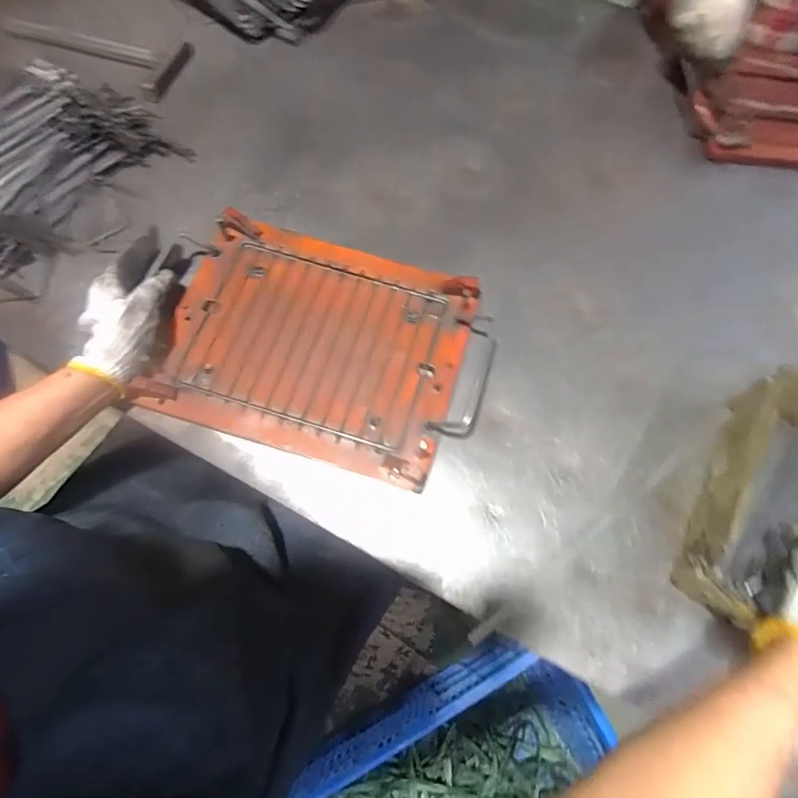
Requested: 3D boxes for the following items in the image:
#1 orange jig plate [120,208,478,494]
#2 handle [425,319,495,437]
[{"bbox_3d":[-0.088,-0.059,0.524,0.303,0.027,0.240,17,68,5],"label":"orange jig plate"},{"bbox_3d":[0.070,-0.019,0.522,0.049,0.020,0.131,17,68,5],"label":"handle"}]

